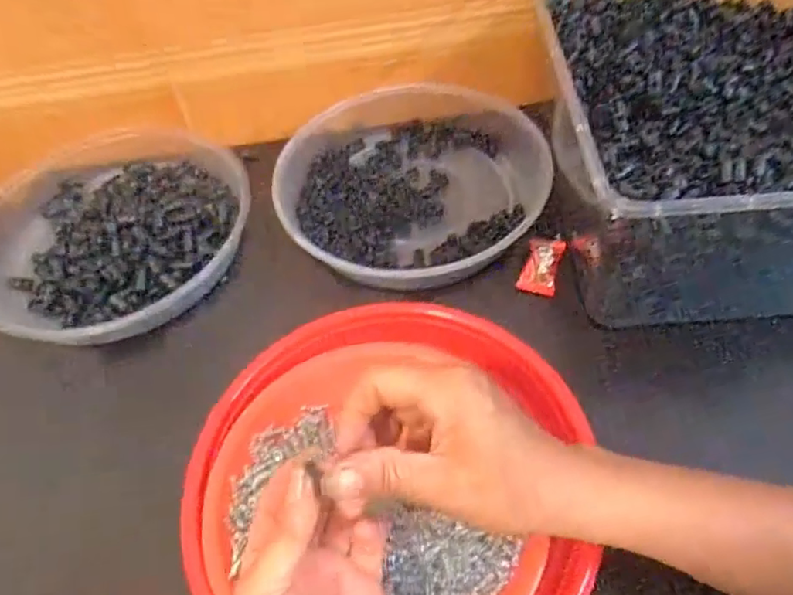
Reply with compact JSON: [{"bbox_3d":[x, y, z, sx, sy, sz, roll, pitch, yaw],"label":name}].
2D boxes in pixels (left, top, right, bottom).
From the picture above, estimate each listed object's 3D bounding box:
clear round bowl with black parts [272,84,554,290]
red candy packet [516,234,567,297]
[{"bbox_3d":[0.012,-0.115,0.512,0.226,0.039,0.258,-6,54,2],"label":"clear round bowl with black parts"},{"bbox_3d":[0.114,-0.027,0.452,0.027,0.007,0.055,13,56,15],"label":"red candy packet"}]

